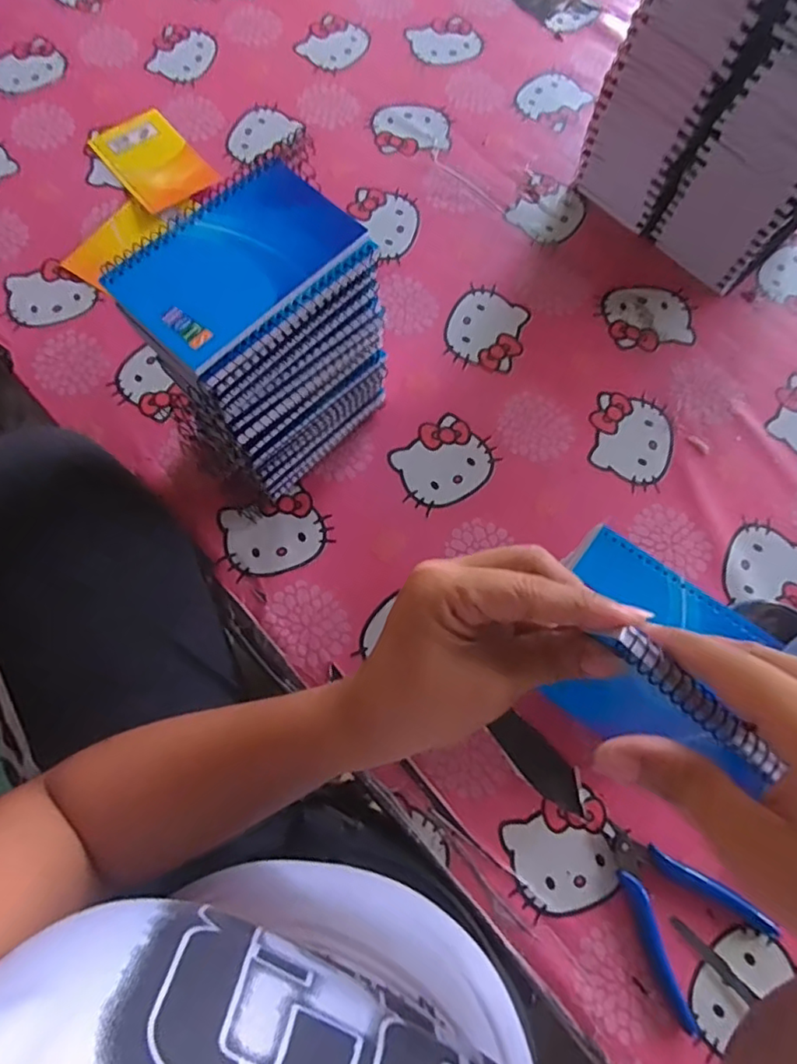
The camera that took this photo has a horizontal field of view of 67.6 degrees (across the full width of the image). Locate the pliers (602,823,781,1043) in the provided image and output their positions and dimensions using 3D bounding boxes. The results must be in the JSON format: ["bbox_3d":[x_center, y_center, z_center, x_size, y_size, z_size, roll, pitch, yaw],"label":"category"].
[{"bbox_3d":[0.181,0.246,0.397,0.083,0.012,0.112,-35,76,-12],"label":"pliers"}]

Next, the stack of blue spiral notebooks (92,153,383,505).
[{"bbox_3d":[-0.089,-0.122,0.421,0.131,0.191,0.090,-41,77,-14],"label":"stack of blue spiral notebooks"}]

